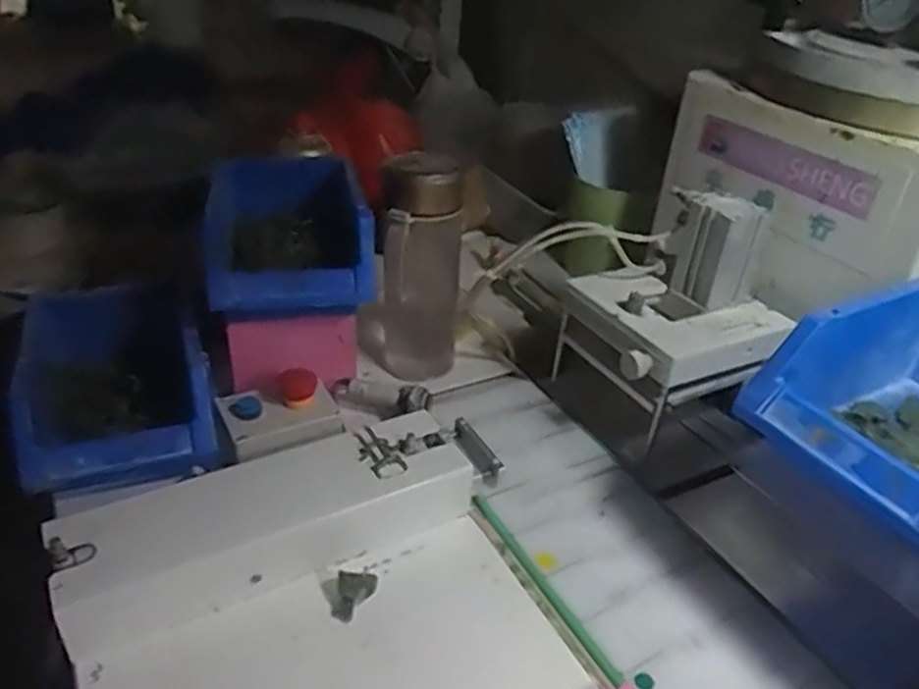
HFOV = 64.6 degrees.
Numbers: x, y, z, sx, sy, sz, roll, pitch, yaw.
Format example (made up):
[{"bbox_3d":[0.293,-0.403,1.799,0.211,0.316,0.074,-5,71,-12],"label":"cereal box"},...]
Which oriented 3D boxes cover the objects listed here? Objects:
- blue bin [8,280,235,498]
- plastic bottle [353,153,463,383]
[{"bbox_3d":[-0.261,0.033,0.549,0.131,0.079,0.180,-11,35,-25],"label":"blue bin"},{"bbox_3d":[-0.043,-0.073,0.668,0.077,0.211,0.089,-6,34,-20],"label":"plastic bottle"}]

